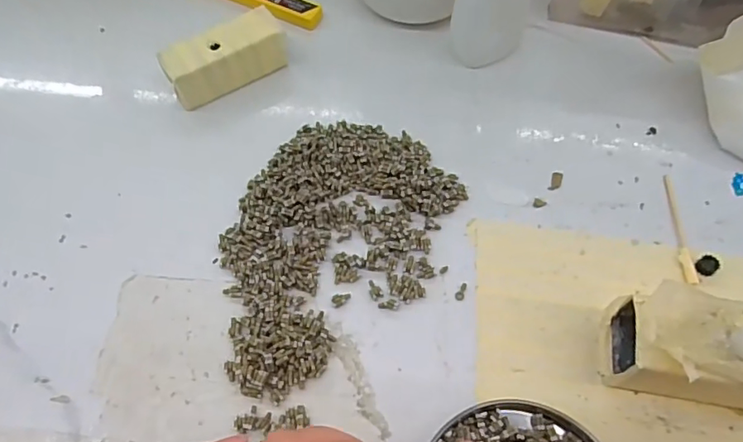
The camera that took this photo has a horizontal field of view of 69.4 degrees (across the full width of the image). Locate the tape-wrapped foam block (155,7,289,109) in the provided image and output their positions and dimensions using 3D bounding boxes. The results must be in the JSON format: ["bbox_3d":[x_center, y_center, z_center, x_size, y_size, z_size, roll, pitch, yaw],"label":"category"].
[{"bbox_3d":[-0.081,-0.089,0.300,0.065,0.028,0.024,-29,65,-13],"label":"tape-wrapped foam block"}]

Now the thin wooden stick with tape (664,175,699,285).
[{"bbox_3d":[0.148,0.003,0.258,0.006,0.004,0.060,3,62,3],"label":"thin wooden stick with tape"}]

